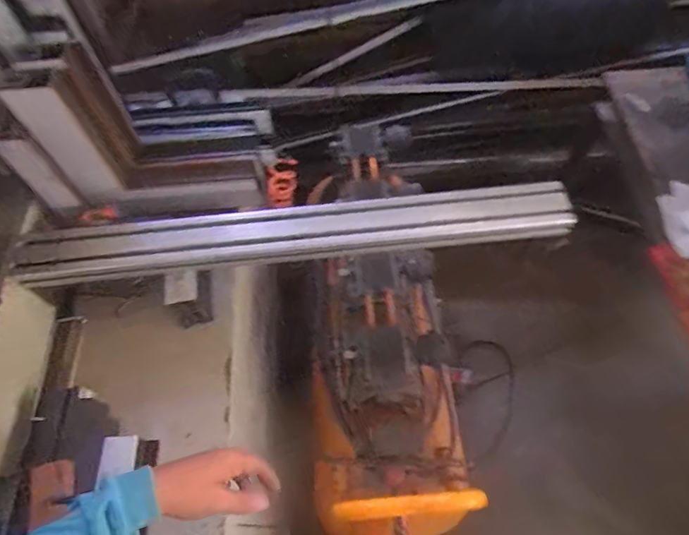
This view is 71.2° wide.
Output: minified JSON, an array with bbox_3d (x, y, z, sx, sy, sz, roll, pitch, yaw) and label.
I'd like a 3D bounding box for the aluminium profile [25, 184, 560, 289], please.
[{"bbox_3d":[-0.078,-0.056,0.764,0.851,0.066,0.090,-7,60,1],"label":"aluminium profile"}]

